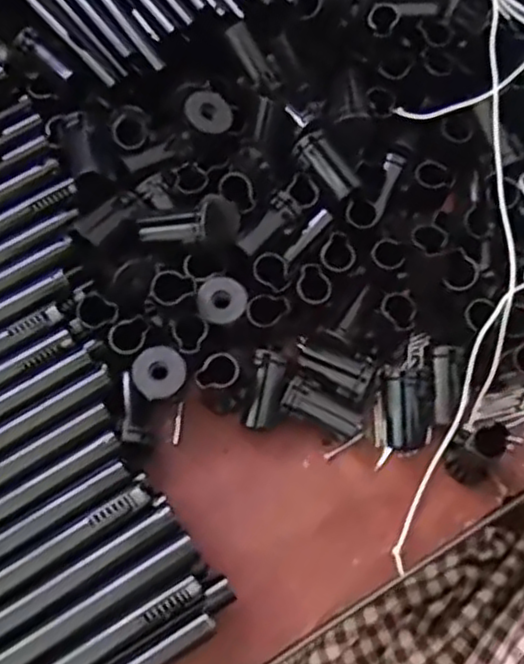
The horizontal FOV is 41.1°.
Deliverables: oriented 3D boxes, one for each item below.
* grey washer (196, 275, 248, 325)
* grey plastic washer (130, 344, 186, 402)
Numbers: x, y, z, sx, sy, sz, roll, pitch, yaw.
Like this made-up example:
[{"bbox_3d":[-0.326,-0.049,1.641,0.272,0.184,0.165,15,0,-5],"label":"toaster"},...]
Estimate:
[{"bbox_3d":[-0.018,-0.014,0.306,0.021,0.004,0.023,1,70,-2],"label":"grey washer"},{"bbox_3d":[-0.043,0.016,0.292,0.021,0.004,0.021,38,73,11],"label":"grey plastic washer"}]

